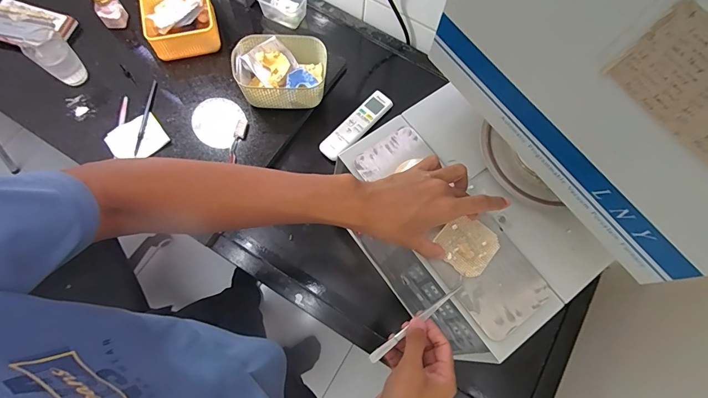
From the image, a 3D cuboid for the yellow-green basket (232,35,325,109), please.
[{"bbox_3d":[-0.139,-0.246,0.728,0.172,0.080,0.121,-1,72,-3],"label":"yellow-green basket"}]

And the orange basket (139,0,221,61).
[{"bbox_3d":[-0.362,-0.378,0.766,0.139,0.065,0.136,-15,73,-7],"label":"orange basket"}]

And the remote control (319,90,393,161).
[{"bbox_3d":[0.006,-0.150,0.755,0.048,0.023,0.177,43,75,11],"label":"remote control"}]

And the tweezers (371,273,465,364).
[{"bbox_3d":[0.075,0.136,0.419,0.141,0.013,0.011,-34,76,-16],"label":"tweezers"}]

